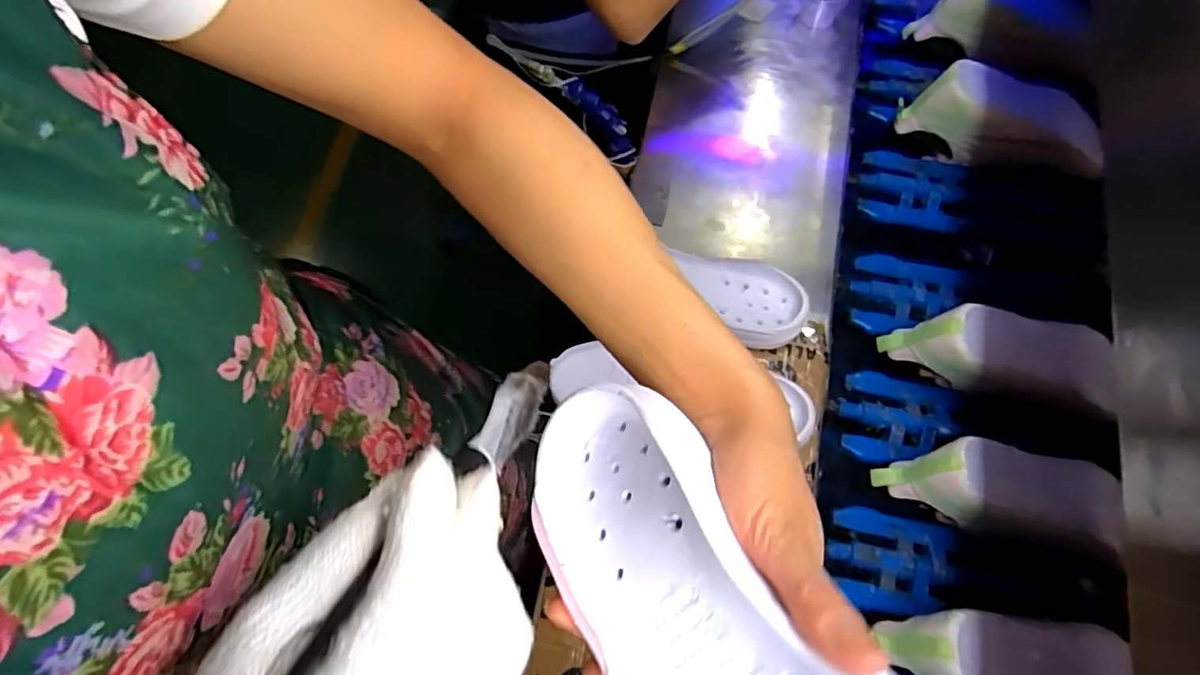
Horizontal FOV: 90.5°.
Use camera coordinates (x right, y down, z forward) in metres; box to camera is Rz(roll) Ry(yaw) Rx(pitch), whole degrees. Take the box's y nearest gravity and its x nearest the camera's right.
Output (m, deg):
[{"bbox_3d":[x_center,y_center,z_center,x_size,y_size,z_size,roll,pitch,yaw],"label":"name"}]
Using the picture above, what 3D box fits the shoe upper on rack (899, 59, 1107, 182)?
[{"bbox_3d":[0.441,-0.241,0.653,0.214,0.095,0.073,12,72,5],"label":"shoe upper on rack"}]

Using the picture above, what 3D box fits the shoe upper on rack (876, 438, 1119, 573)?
[{"bbox_3d":[0.362,0.142,0.536,0.195,0.087,0.076,11,72,4],"label":"shoe upper on rack"}]

